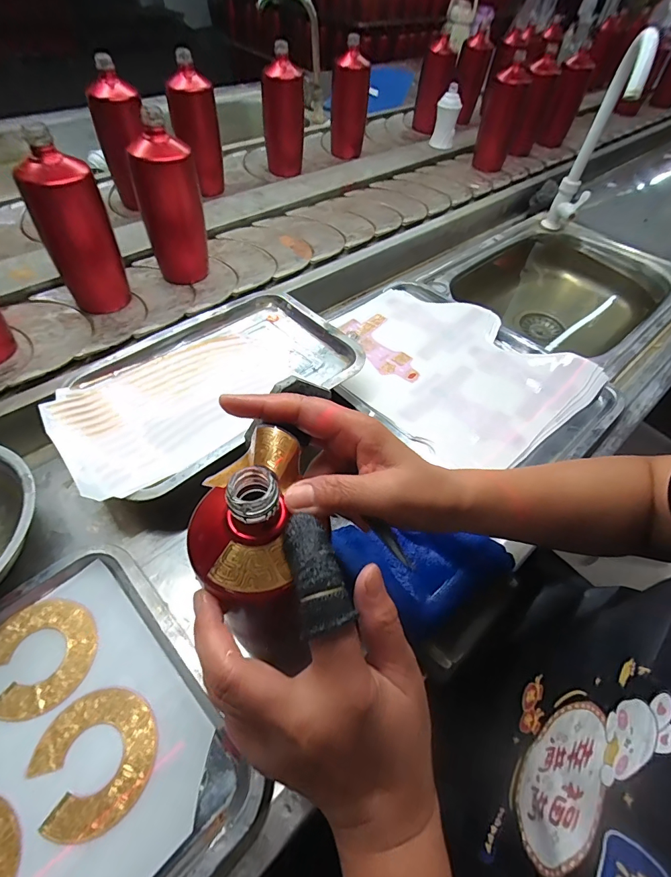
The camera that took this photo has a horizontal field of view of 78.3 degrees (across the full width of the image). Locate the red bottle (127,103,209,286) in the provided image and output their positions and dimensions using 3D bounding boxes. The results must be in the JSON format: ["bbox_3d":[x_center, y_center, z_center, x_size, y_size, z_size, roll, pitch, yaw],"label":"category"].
[{"bbox_3d":[-0.227,-0.322,0.578,0.073,0.194,0.061,22,54,15],"label":"red bottle"}]

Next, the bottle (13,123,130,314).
[{"bbox_3d":[-0.325,-0.260,0.526,0.071,0.197,0.071,13,56,1],"label":"bottle"}]

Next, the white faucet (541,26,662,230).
[{"bbox_3d":[0.435,-0.486,0.687,0.052,0.331,0.073,22,84,12],"label":"white faucet"}]

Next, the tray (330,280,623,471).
[{"bbox_3d":[0.157,-0.094,0.550,0.363,0.032,0.269,39,59,23],"label":"tray"}]

